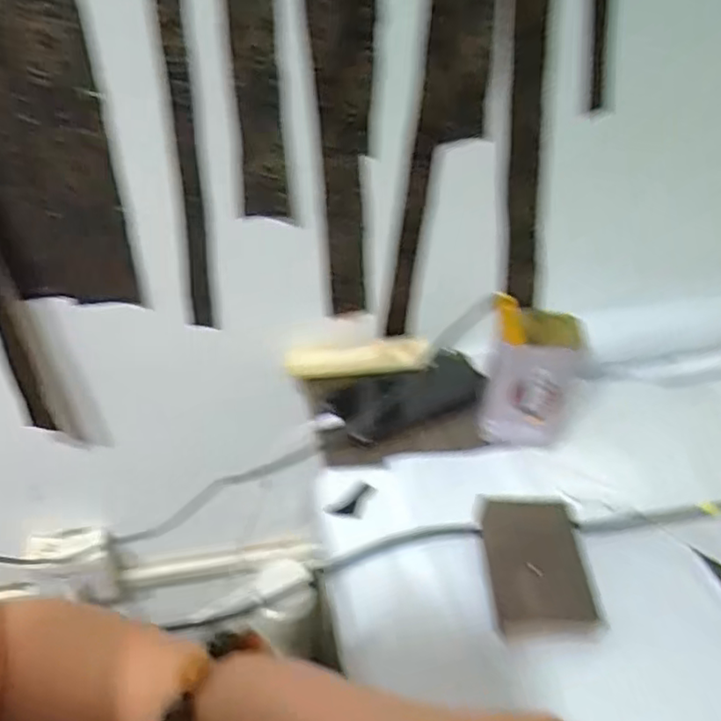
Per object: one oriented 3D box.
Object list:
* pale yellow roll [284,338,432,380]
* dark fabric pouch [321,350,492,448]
[{"bbox_3d":[-0.003,-0.001,0.661,0.151,0.026,0.025,-5,38,11],"label":"pale yellow roll"},{"bbox_3d":[0.045,0.030,0.632,0.156,0.021,0.079,-19,44,-23],"label":"dark fabric pouch"}]

